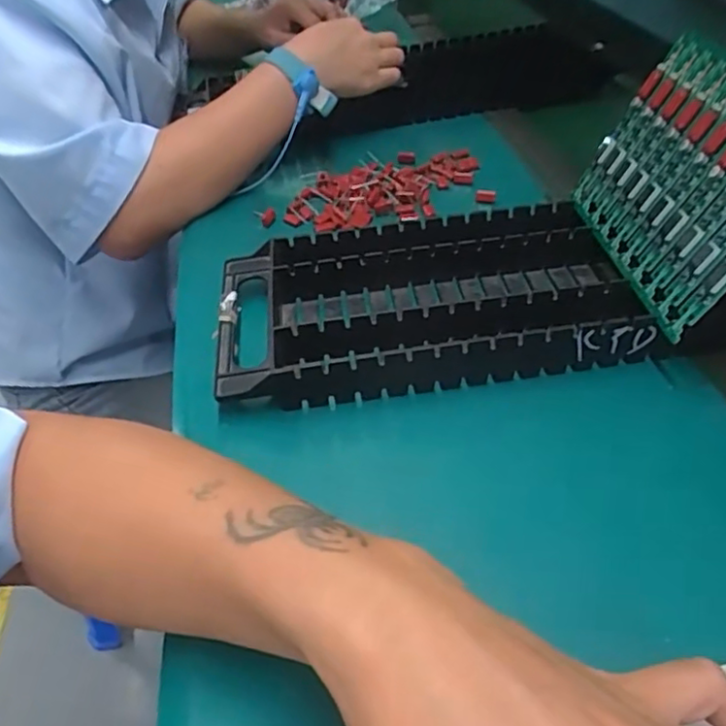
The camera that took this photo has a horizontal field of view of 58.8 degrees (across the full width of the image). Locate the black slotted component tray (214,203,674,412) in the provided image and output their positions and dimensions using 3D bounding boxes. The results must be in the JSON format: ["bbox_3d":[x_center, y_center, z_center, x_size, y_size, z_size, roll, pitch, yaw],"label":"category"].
[{"bbox_3d":[0.037,-0.043,0.413,0.252,0.032,0.145,-5,42,1],"label":"black slotted component tray"}]

